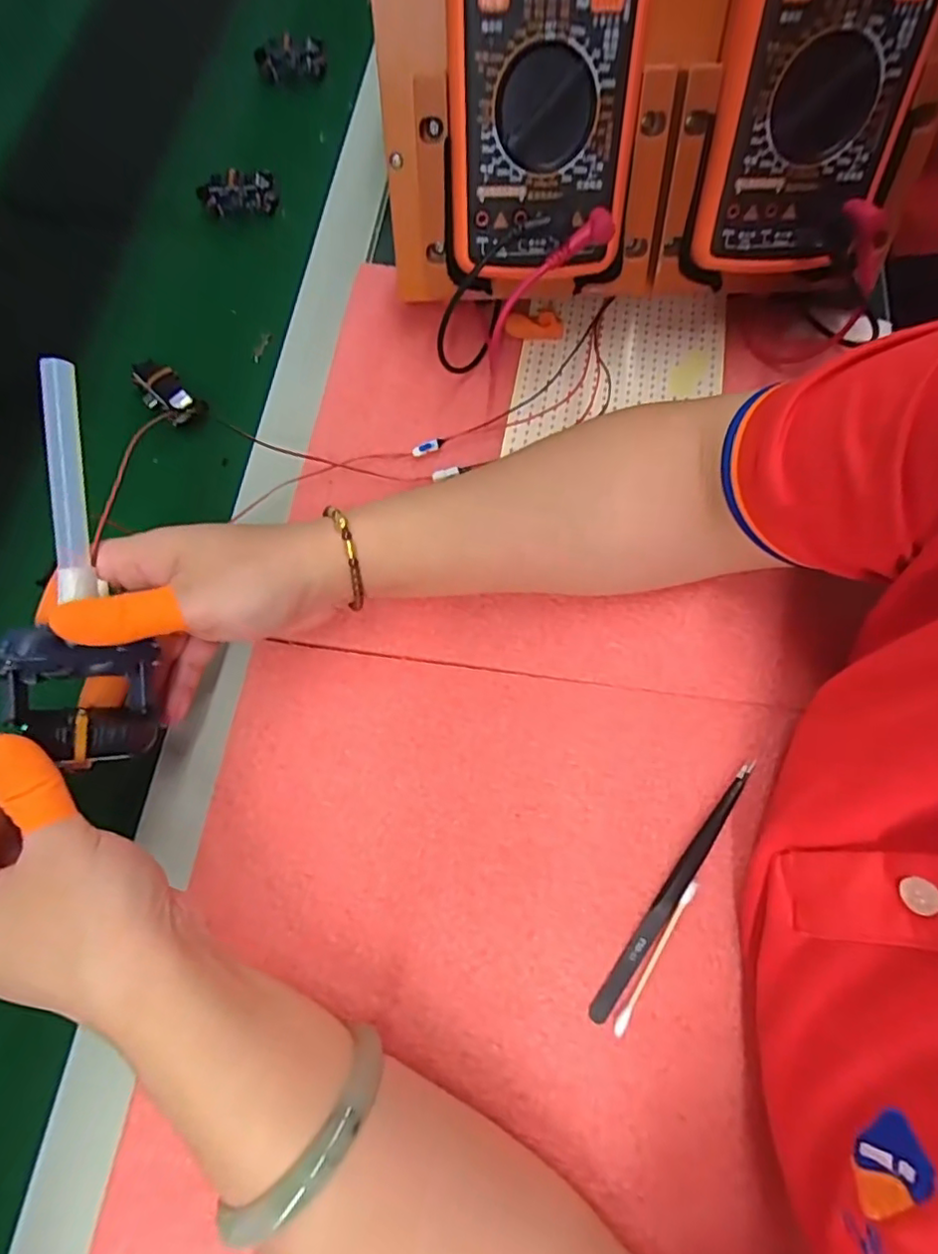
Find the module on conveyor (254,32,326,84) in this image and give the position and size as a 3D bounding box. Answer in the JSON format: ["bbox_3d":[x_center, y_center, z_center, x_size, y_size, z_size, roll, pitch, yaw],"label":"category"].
[{"bbox_3d":[-0.146,-0.464,0.485,0.056,0.024,0.013,-5,71,-1],"label":"module on conveyor"}]

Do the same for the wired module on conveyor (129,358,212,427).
[{"bbox_3d":[-0.192,-0.149,0.376,0.054,0.017,0.025,43,77,14],"label":"wired module on conveyor"}]

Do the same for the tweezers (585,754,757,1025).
[{"bbox_3d":[0.096,0.119,0.272,0.009,0.010,0.134,36,75,12],"label":"tweezers"}]

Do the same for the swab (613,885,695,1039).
[{"bbox_3d":[0.084,0.147,0.265,0.005,0.004,0.072,32,75,11],"label":"swab"}]

